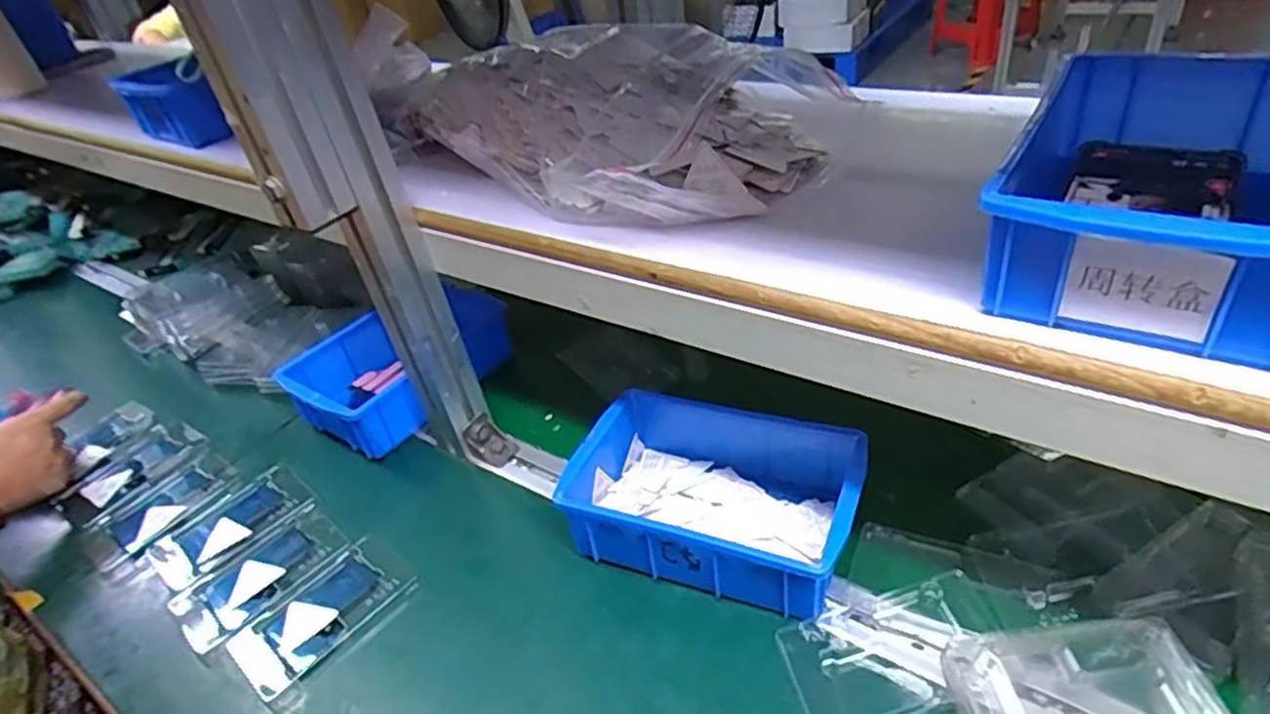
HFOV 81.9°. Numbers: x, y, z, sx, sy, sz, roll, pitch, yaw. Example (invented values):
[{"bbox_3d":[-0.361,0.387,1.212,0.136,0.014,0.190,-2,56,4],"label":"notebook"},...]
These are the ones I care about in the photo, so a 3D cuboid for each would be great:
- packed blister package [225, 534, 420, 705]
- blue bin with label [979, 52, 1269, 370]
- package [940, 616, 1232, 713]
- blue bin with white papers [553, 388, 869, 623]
[{"bbox_3d":[-0.232,0.190,0.549,0.077,0.016,0.127,24,49,38],"label":"packed blister package"},{"bbox_3d":[0.259,-0.081,0.359,0.129,0.065,0.197,16,44,31],"label":"blue bin with label"},{"bbox_3d":[0.248,0.191,0.408,0.132,0.033,0.082,-9,36,2],"label":"package"},{"bbox_3d":[0.063,0.100,0.549,0.201,0.068,0.150,9,43,25],"label":"blue bin with white papers"}]

